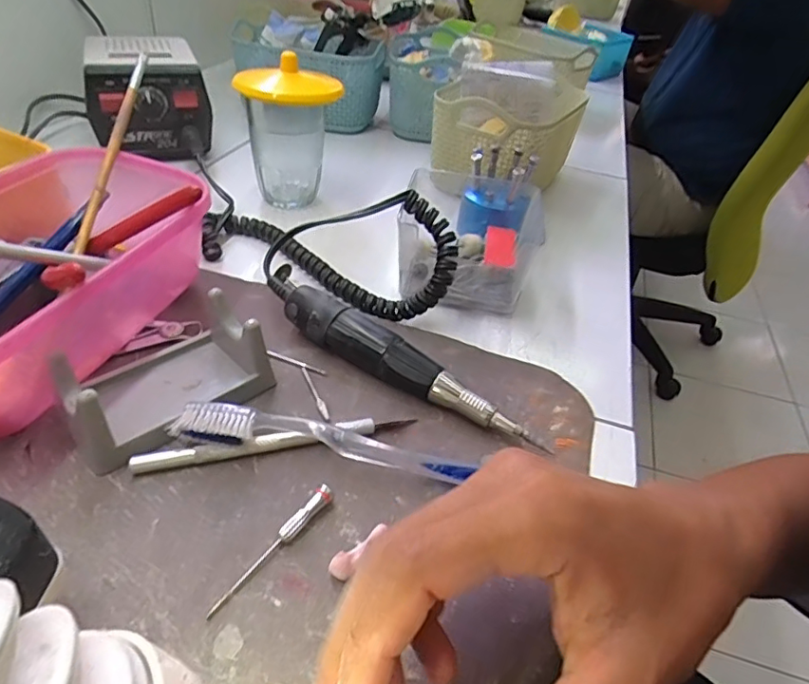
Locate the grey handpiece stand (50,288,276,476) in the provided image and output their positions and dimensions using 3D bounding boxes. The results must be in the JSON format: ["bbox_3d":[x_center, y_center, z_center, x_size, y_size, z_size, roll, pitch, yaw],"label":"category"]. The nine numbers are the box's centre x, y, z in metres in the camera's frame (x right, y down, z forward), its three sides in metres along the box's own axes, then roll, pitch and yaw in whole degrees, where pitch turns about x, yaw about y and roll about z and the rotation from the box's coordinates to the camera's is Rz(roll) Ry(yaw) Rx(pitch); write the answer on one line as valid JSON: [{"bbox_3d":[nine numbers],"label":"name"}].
[{"bbox_3d":[-0.123,0.015,0.284,0.058,0.041,0.095,33,46,28],"label":"grey handpiece stand"}]

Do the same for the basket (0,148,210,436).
[{"bbox_3d":[-0.209,-0.038,0.310,0.144,0.073,0.191,22,41,18],"label":"basket"}]

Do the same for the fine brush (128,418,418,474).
[{"bbox_3d":[-0.061,0.049,0.276,0.135,0.011,0.010,-9,41,-18],"label":"fine brush"}]

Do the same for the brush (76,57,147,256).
[{"bbox_3d":[-0.187,-0.126,0.359,0.009,0.009,0.167,4,65,-4],"label":"brush"}]

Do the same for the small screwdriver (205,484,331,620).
[{"bbox_3d":[-0.055,0.085,0.233,0.007,0.009,0.068,27,43,24],"label":"small screwdriver"}]

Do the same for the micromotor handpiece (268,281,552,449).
[{"bbox_3d":[-0.012,0.008,0.319,0.188,0.029,0.025,28,44,25],"label":"micromotor handpiece"}]

